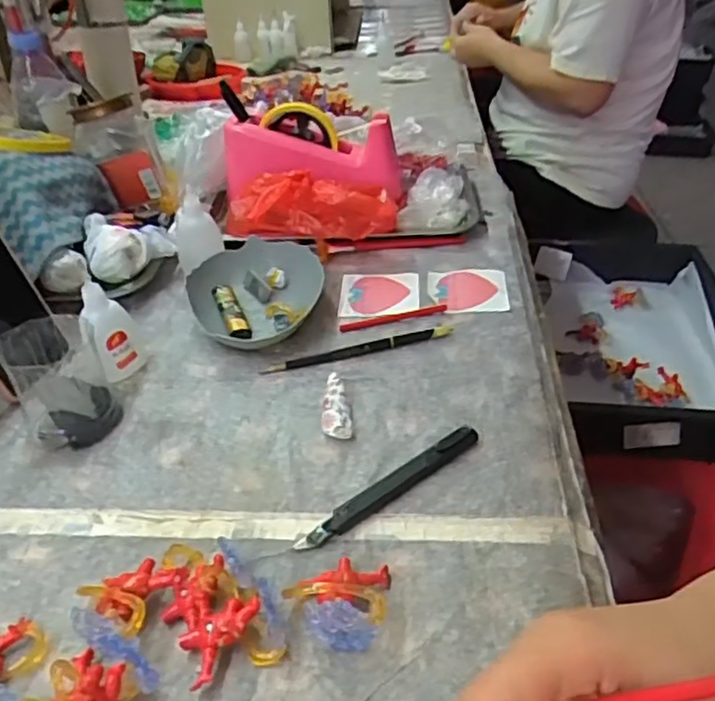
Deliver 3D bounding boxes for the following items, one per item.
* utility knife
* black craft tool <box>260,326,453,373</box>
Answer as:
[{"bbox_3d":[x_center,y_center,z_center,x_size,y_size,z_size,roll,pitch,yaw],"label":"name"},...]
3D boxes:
[{"bbox_3d":[0.022,0.087,0.427,0.141,0.012,0.015,-26,42,-29],"label":"utility knife"},{"bbox_3d":[0.002,-0.002,0.552,0.160,0.006,0.016,-12,37,-13],"label":"black craft tool"}]

